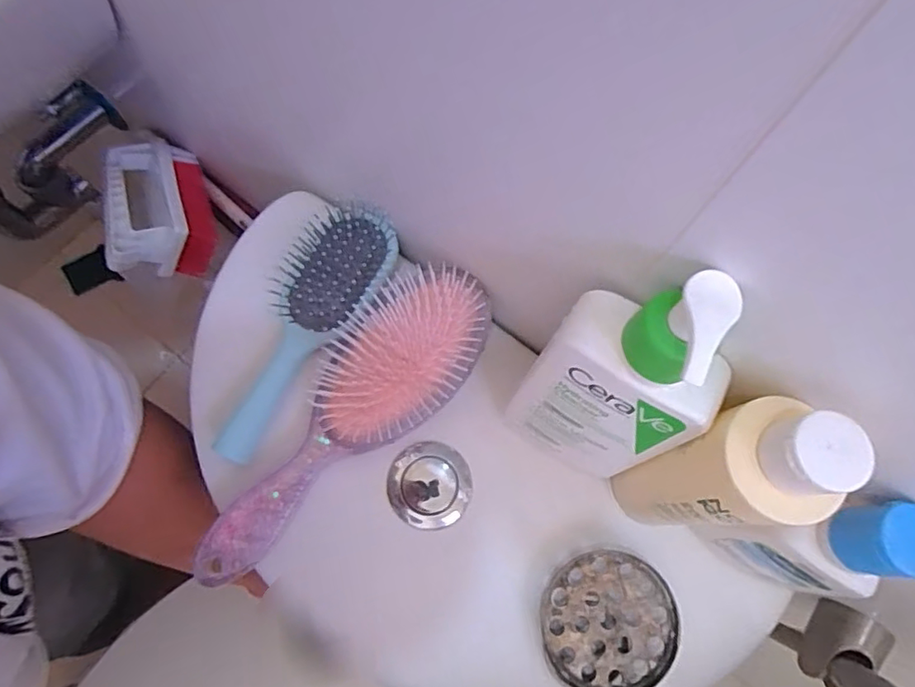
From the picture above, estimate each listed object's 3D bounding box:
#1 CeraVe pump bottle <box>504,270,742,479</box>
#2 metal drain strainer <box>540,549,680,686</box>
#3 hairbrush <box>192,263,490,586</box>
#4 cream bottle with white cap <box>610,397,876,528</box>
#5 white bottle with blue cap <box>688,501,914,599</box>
[{"bbox_3d":[0.068,0.023,0.264,0.070,0.165,0.051,26,75,5],"label":"CeraVe pump bottle"},{"bbox_3d":[0.080,0.149,0.306,0.069,0.016,0.069,1,74,-2],"label":"metal drain strainer"},{"bbox_3d":[-0.061,0.043,0.315,0.067,0.039,0.207,39,76,9],"label":"hairbrush"},{"bbox_3d":[0.111,0.058,0.253,0.040,0.142,0.044,1,74,-2],"label":"cream bottle with white cap"},{"bbox_3d":[0.164,0.093,0.268,0.061,0.117,0.036,32,75,7],"label":"white bottle with blue cap"}]

